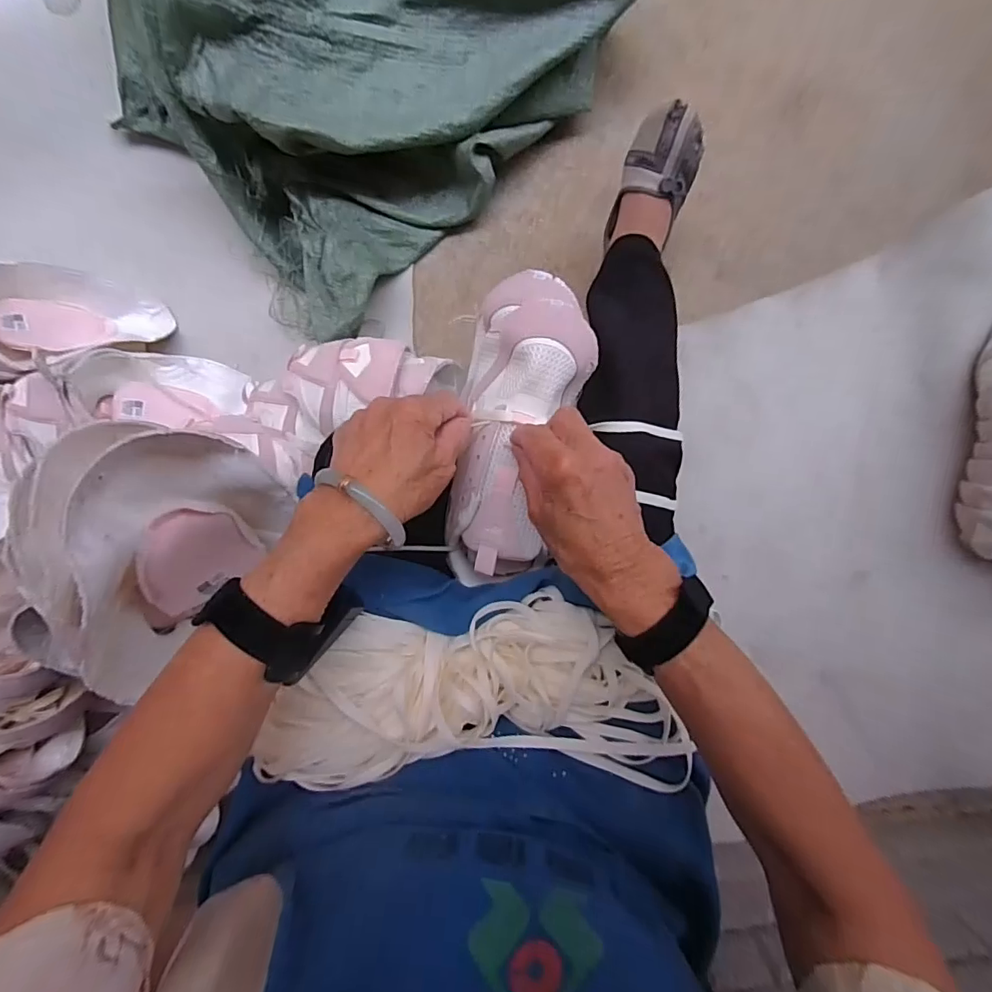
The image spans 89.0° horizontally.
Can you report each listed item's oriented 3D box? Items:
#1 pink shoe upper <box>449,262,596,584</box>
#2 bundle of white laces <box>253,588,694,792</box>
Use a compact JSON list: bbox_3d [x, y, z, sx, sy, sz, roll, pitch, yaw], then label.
[{"bbox_3d":[0.016,-0.048,0.403,0.090,0.062,0.244,11,97,0],"label":"pink shoe upper"},{"bbox_3d":[-0.016,0.145,0.377,0.301,0.041,0.126,1,96,0],"label":"bundle of white laces"}]

